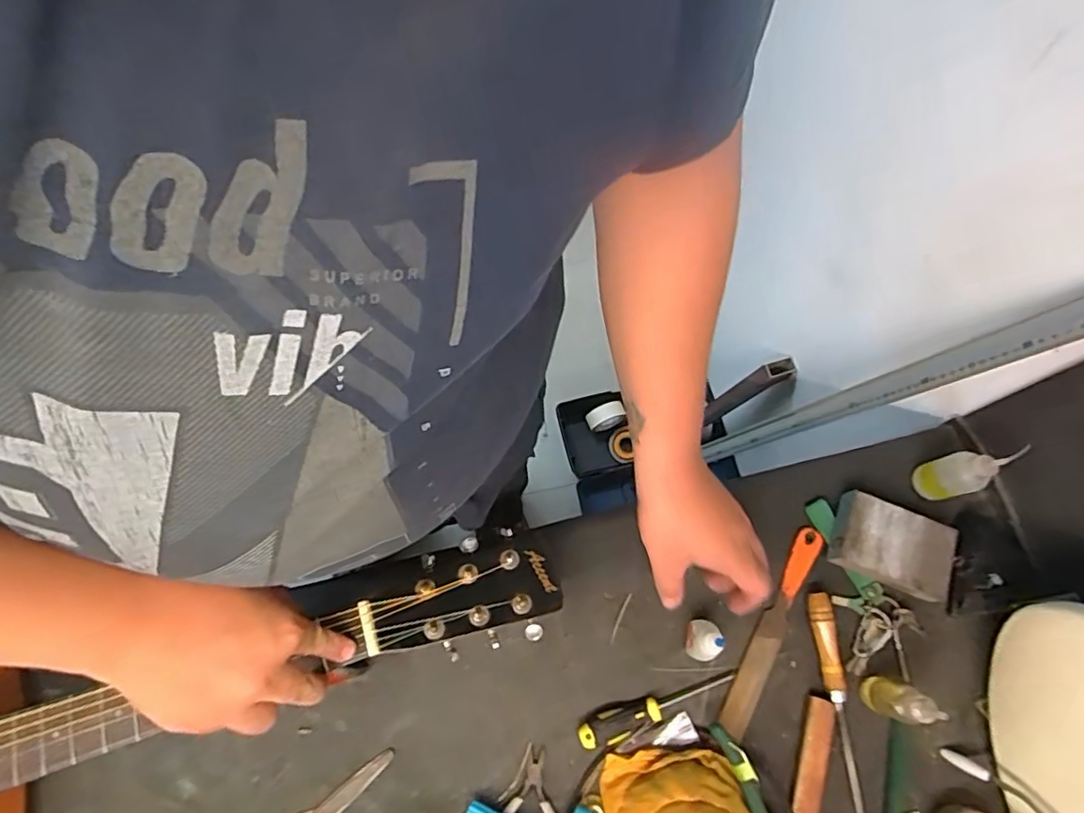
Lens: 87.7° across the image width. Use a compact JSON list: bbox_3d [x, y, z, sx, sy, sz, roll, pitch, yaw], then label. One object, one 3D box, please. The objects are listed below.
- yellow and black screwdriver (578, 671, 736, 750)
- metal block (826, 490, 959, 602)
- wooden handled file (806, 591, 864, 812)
[{"bbox_3d":[0.105,0.272,0.508,0.149,0.023,0.026,-18,71,-4],"label":"yellow and black screwdriver"},{"bbox_3d":[0.336,0.134,0.541,0.104,0.029,0.073,21,73,10],"label":"metal block"},{"bbox_3d":[0.265,0.265,0.502,0.020,0.018,0.188,-5,70,0],"label":"wooden handled file"}]

